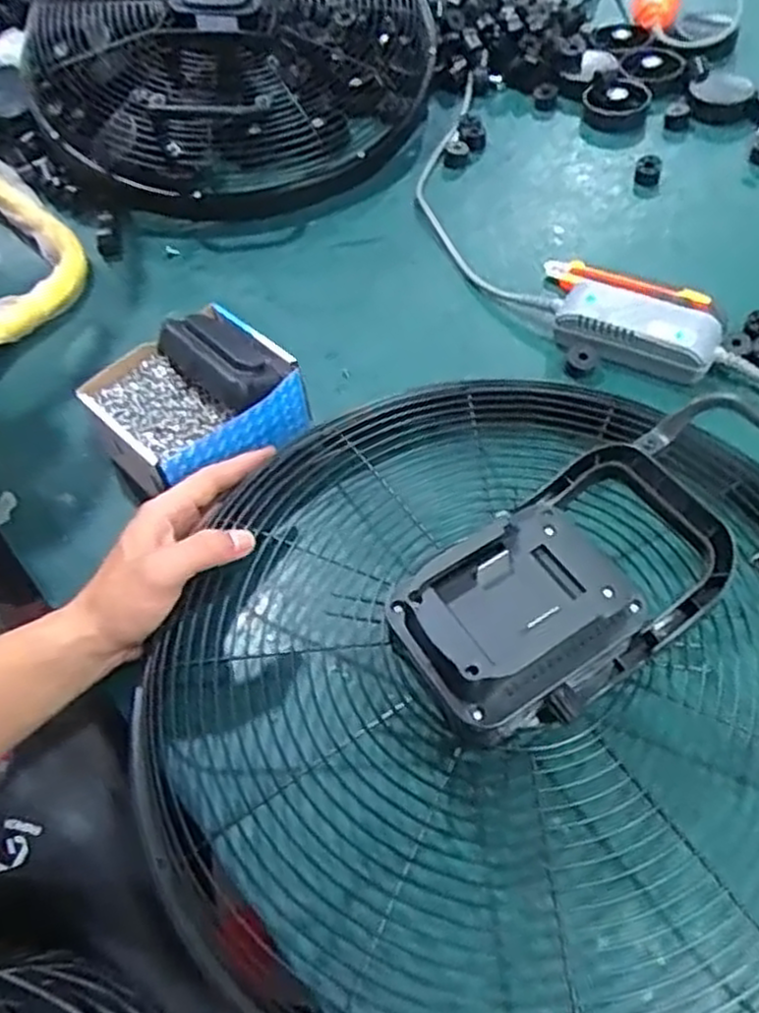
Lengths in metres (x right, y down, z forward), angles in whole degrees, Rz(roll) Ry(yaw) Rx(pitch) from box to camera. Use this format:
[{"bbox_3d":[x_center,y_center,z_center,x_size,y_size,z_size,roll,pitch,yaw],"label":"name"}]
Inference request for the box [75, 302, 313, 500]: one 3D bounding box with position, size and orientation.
[{"bbox_3d":[-0.142,-0.080,0.579,0.138,0.072,0.118,-40,61,-19],"label":"box"}]

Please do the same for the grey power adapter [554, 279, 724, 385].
[{"bbox_3d":[0.211,-0.147,0.624,0.126,0.031,0.067,17,60,17],"label":"grey power adapter"}]

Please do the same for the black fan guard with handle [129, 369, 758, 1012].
[{"bbox_3d":[0.088,0.083,0.429,0.377,0.130,0.390,-3,53,4],"label":"black fan guard with handle"}]

